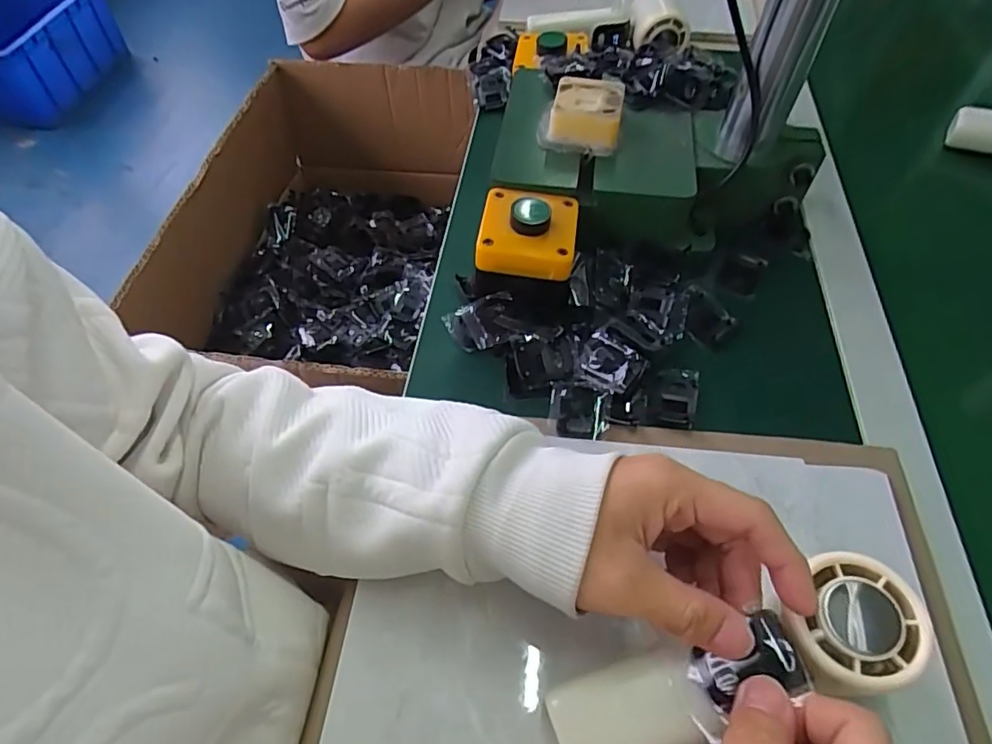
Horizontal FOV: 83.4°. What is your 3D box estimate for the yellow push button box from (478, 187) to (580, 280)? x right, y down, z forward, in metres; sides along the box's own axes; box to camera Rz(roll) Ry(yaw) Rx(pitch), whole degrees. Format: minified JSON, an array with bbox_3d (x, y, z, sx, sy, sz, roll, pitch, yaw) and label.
[{"bbox_3d":[0.022,-0.095,0.407,0.069,0.057,0.069,6,56,4],"label":"yellow push button box"}]

